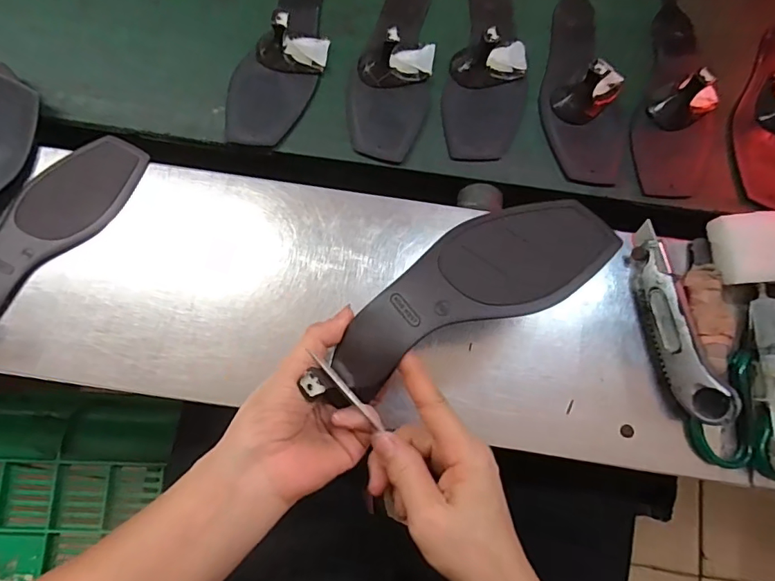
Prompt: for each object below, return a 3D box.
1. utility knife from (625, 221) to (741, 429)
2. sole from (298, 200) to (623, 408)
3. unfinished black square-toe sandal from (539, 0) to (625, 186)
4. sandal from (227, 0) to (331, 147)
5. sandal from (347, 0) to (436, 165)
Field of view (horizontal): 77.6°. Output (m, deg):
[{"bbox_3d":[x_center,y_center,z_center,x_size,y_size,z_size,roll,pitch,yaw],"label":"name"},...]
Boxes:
[{"bbox_3d":[0.226,0.023,0.381,0.027,0.044,0.157,-11,78,-3],"label":"utility knife"},{"bbox_3d":[0.043,0.002,0.314,0.215,0.039,0.072,-31,81,0],"label":"sole"},{"bbox_3d":[0.188,-0.217,0.451,0.075,0.042,0.229,2,78,-1],"label":"unfinished black square-toe sandal"},{"bbox_3d":[-0.092,-0.244,0.456,0.081,0.041,0.228,20,78,3],"label":"sandal"},{"bbox_3d":[0.008,-0.239,0.456,0.077,0.040,0.232,8,78,1],"label":"sandal"}]

